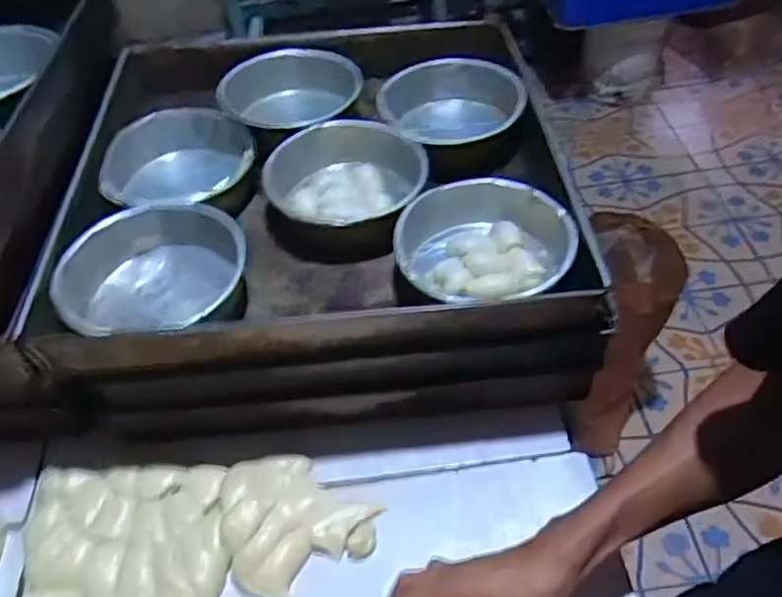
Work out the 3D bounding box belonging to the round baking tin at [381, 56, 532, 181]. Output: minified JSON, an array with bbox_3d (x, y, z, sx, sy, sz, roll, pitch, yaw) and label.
[{"bbox_3d":[0.072,-0.199,0.712,0.151,0.071,0.139,-3,49,4],"label":"round baking tin"}]

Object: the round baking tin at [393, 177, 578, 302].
[{"bbox_3d":[0.082,-0.041,0.566,0.136,0.050,0.149,12,52,16],"label":"round baking tin"}]

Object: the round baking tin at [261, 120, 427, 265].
[{"bbox_3d":[-0.044,-0.108,0.629,0.160,0.045,0.163,-15,50,-6],"label":"round baking tin"}]

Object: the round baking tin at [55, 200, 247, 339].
[{"bbox_3d":[-0.213,-0.025,0.572,0.155,0.059,0.128,-36,55,-22],"label":"round baking tin"}]

